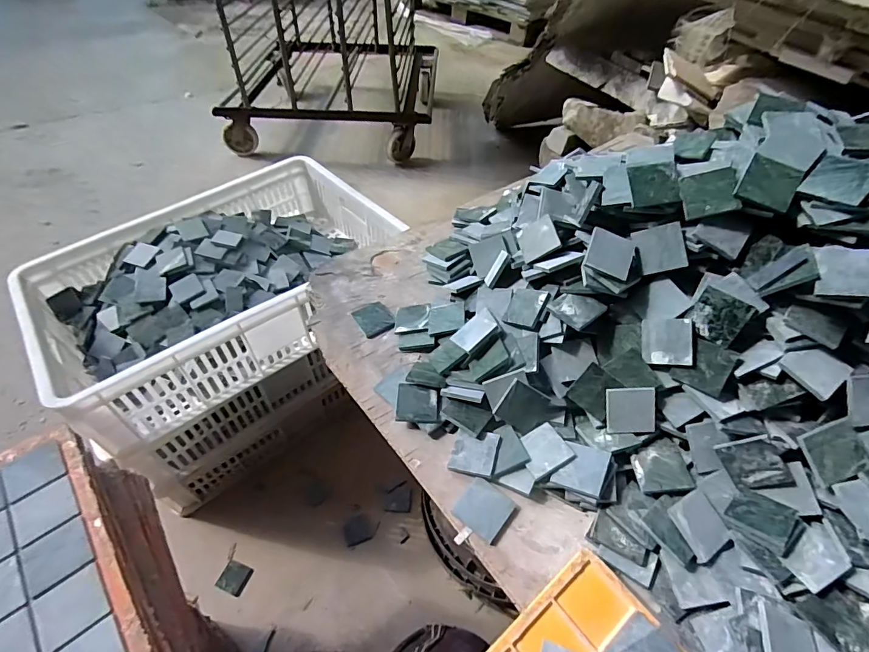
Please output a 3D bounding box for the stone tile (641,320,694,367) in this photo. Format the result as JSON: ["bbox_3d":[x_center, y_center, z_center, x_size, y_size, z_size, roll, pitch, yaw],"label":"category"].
[{"bbox_3d":[0.251,0.017,0.474,0.049,0.049,0.005,0,-4,42],"label":"stone tile"}]

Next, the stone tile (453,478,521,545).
[{"bbox_3d":[0.053,0.189,0.449,0.052,0.006,0.049,32,55,22],"label":"stone tile"}]

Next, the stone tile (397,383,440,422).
[{"bbox_3d":[-0.019,0.091,0.521,0.051,0.007,0.048,2,53,1],"label":"stone tile"}]

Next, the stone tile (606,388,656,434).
[{"bbox_3d":[0.214,0.092,0.476,0.049,0.050,0.005,-2,7,14],"label":"stone tile"}]

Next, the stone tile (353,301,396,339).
[{"bbox_3d":[-0.085,-0.010,0.628,0.050,0.004,0.054,-26,55,-23],"label":"stone tile"}]

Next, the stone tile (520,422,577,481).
[{"bbox_3d":[0.118,0.133,0.472,0.050,0.004,0.050,-29,46,-3],"label":"stone tile"}]

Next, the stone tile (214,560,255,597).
[{"bbox_3d":[-0.376,0.474,0.824,0.050,0.004,0.048,26,42,-3],"label":"stone tile"}]

